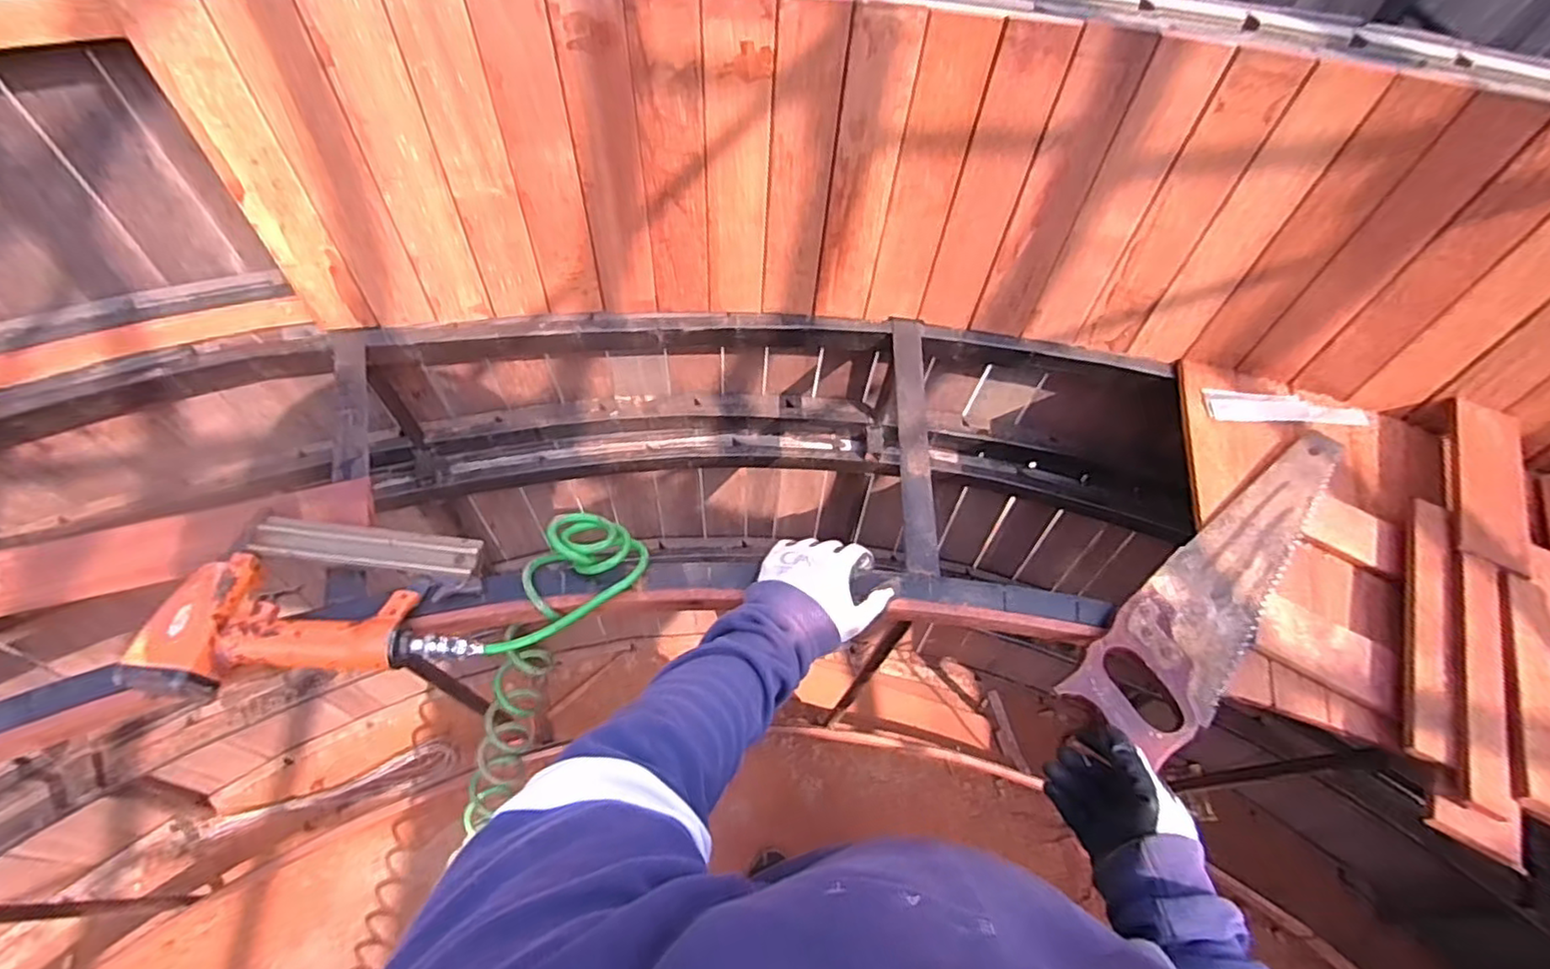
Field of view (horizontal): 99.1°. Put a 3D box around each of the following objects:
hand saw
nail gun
[{"bbox_3d":[0.451,0.089,0.656,0.426,0.026,0.099,-39,70,-21],"label":"hand saw"},{"bbox_3d":[-0.402,0.094,0.591,0.255,0.056,0.162,-5,61,-7],"label":"nail gun"}]

